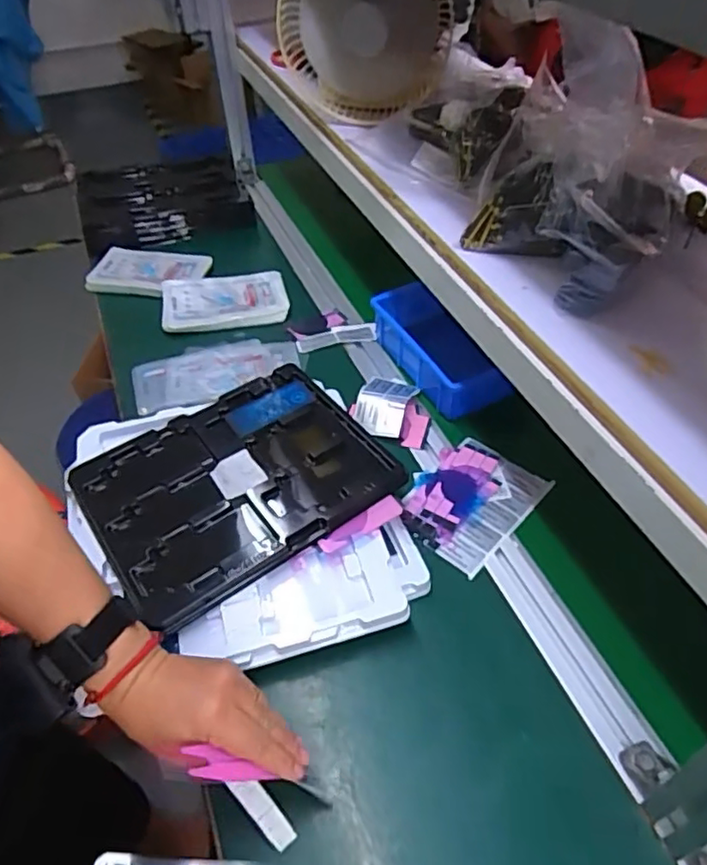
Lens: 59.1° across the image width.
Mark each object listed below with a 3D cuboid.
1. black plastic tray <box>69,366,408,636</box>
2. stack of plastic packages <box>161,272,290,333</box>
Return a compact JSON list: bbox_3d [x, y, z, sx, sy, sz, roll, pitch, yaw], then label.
[{"bbox_3d":[-0.118,0.044,0.630,0.278,0.018,0.219,-29,55,-23],"label":"black plastic tray"},{"bbox_3d":[-0.184,-0.187,0.891,0.175,0.021,0.097,-5,47,-2],"label":"stack of plastic packages"}]

